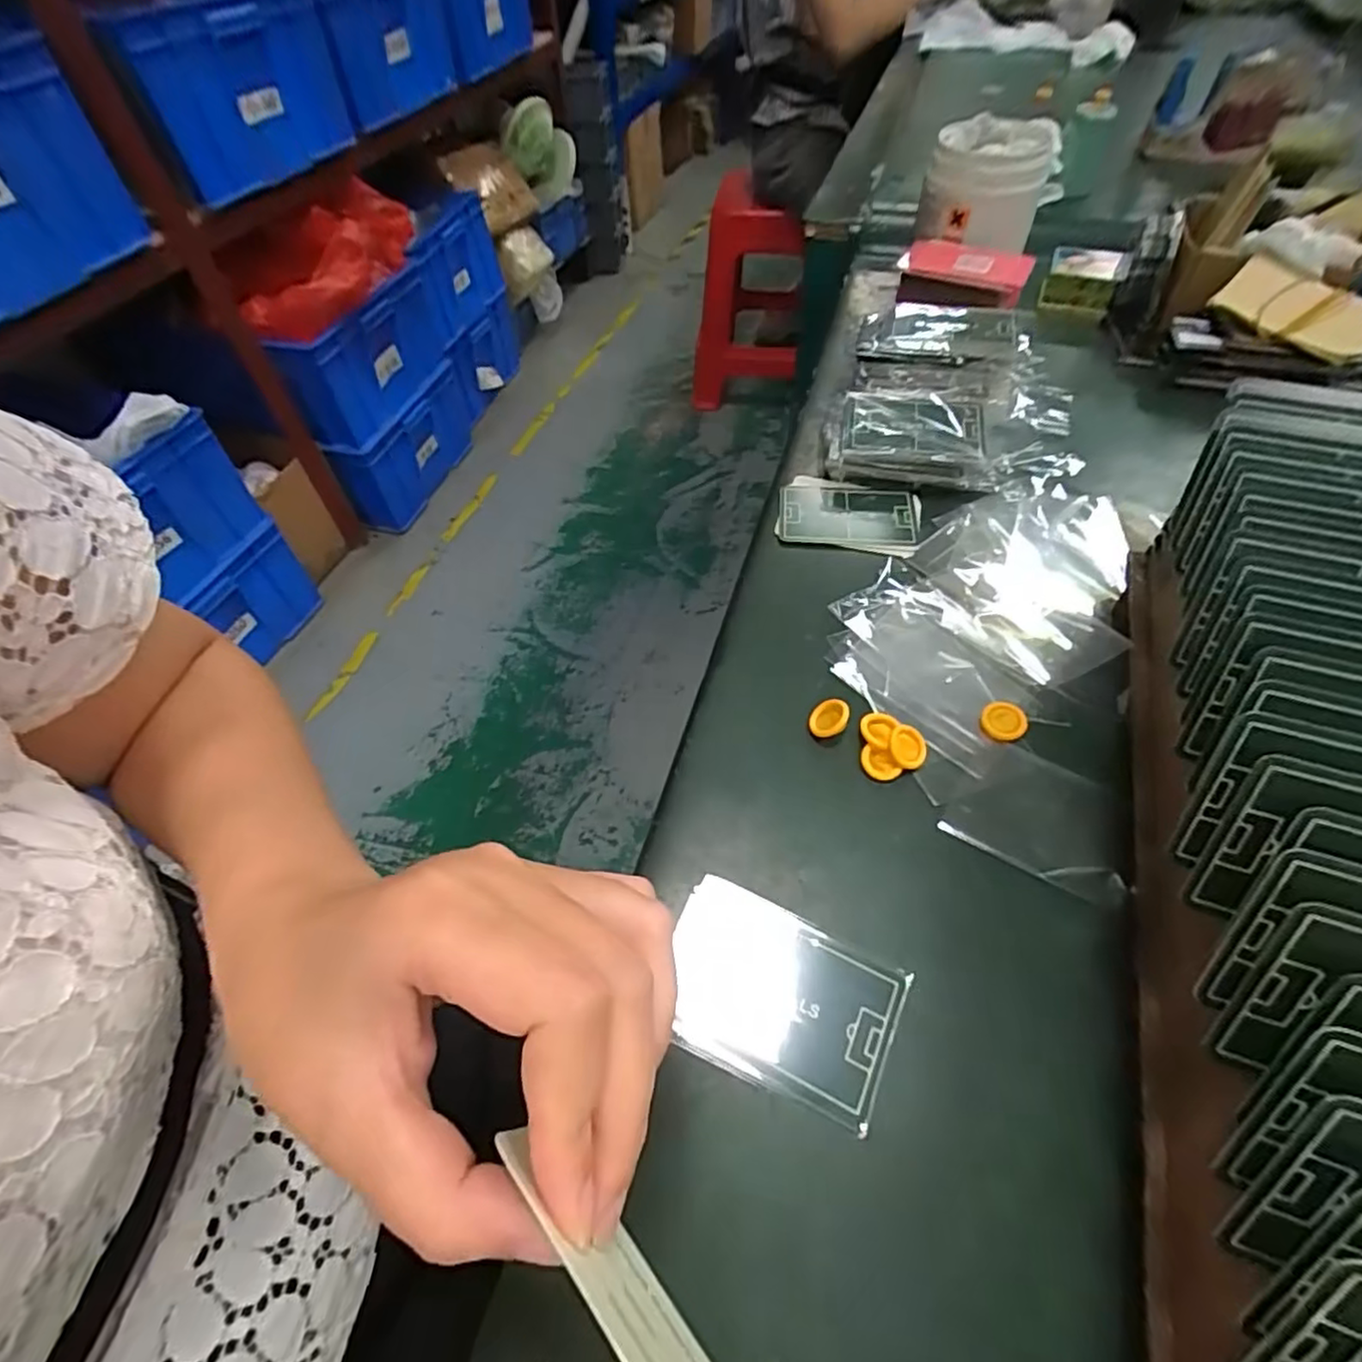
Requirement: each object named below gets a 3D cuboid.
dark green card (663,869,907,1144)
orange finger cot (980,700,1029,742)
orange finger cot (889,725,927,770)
[{"bbox_3d":[0.036,0.119,0.248,0.087,0.004,0.061,22,57,14],"label":"dark green card"},{"bbox_3d":[0.157,0.019,0.317,0.020,0.006,0.020,-2,53,2],"label":"orange finger cot"},{"bbox_3d":[0.106,0.031,0.306,0.018,0.005,0.019,26,78,1],"label":"orange finger cot"}]

